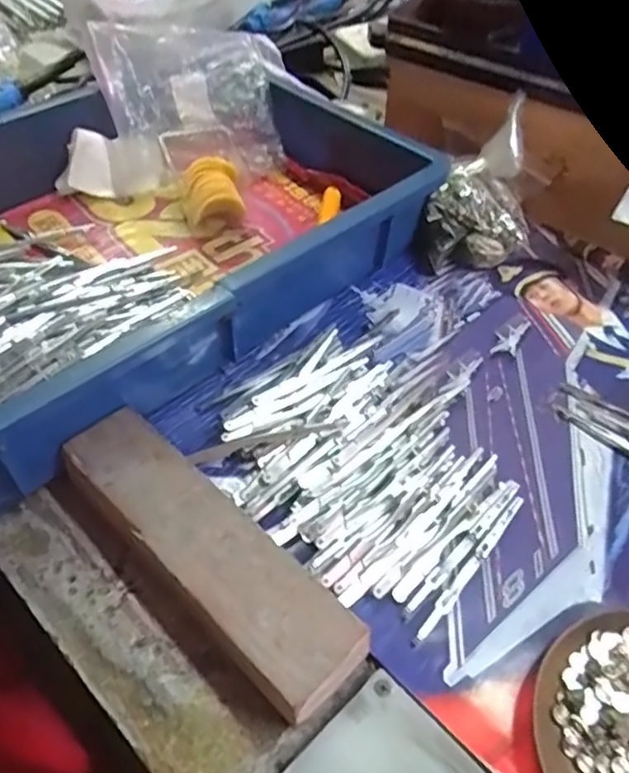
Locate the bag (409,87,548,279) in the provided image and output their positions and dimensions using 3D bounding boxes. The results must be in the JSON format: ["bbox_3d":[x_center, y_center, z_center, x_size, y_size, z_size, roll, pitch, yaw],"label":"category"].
[{"bbox_3d":[0.131,-0.148,0.478,0.082,0.094,0.101,18,51,12],"label":"bag"}]

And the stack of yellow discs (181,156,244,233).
[{"bbox_3d":[-0.084,-0.154,0.498,0.047,0.043,0.055,-8,50,-10],"label":"stack of yellow discs"}]

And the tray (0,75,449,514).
[{"bbox_3d":[-0.131,-0.114,0.446,0.452,0.077,0.276,-36,60,-29],"label":"tray"}]

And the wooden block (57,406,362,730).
[{"bbox_3d":[-0.058,0.083,0.312,0.182,0.033,0.049,37,57,25],"label":"wooden block"}]

